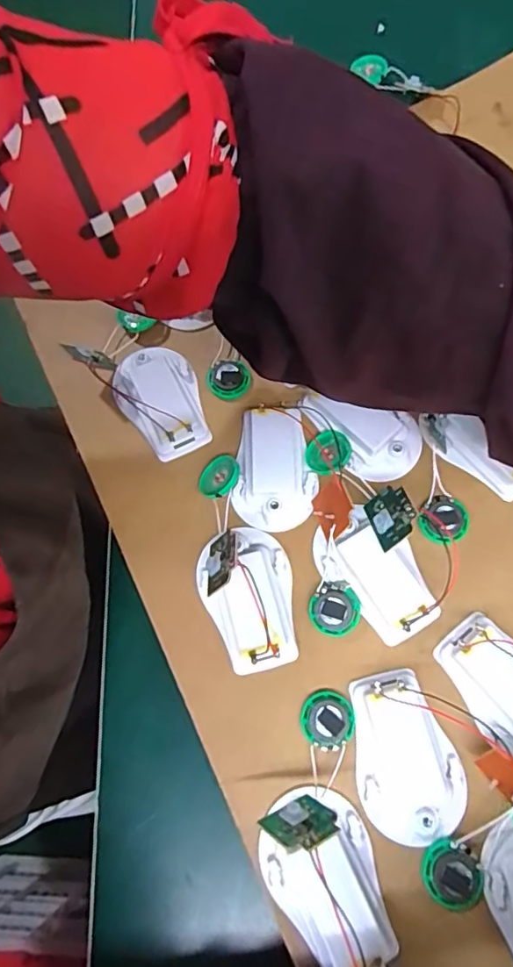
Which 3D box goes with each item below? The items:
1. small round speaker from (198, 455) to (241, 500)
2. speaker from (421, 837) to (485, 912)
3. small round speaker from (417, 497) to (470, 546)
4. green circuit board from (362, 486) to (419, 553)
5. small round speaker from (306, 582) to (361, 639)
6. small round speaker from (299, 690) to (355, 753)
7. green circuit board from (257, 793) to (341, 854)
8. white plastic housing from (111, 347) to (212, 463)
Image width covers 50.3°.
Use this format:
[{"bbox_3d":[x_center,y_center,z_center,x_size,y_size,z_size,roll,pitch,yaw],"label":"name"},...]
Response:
[{"bbox_3d":[-0.022,-0.004,0.330,0.025,0.007,0.028,14,68,35],"label":"small round speaker"},{"bbox_3d":[0.095,0.189,0.263,0.028,0.012,0.028,-2,73,7],"label":"speaker"},{"bbox_3d":[0.111,0.021,0.321,0.028,0.005,0.026,-2,73,7],"label":"small round speaker"},{"bbox_3d":[0.074,0.018,0.299,0.004,0.029,0.030,9,52,-43],"label":"green circuit board"},{"bbox_3d":[0.044,0.070,0.308,0.028,0.015,0.029,-2,73,7],"label":"small round speaker"},{"bbox_3d":[0.038,0.125,0.290,0.028,0.007,0.028,-2,73,7],"label":"small round speaker"},{"bbox_3d":[0.021,0.154,0.248,0.032,0.027,0.004,-7,101,-39],"label":"green circuit board"},{"bbox_3d":[-0.062,-0.054,0.350,0.052,0.015,0.074,-24,71,-1],"label":"white plastic housing"}]

